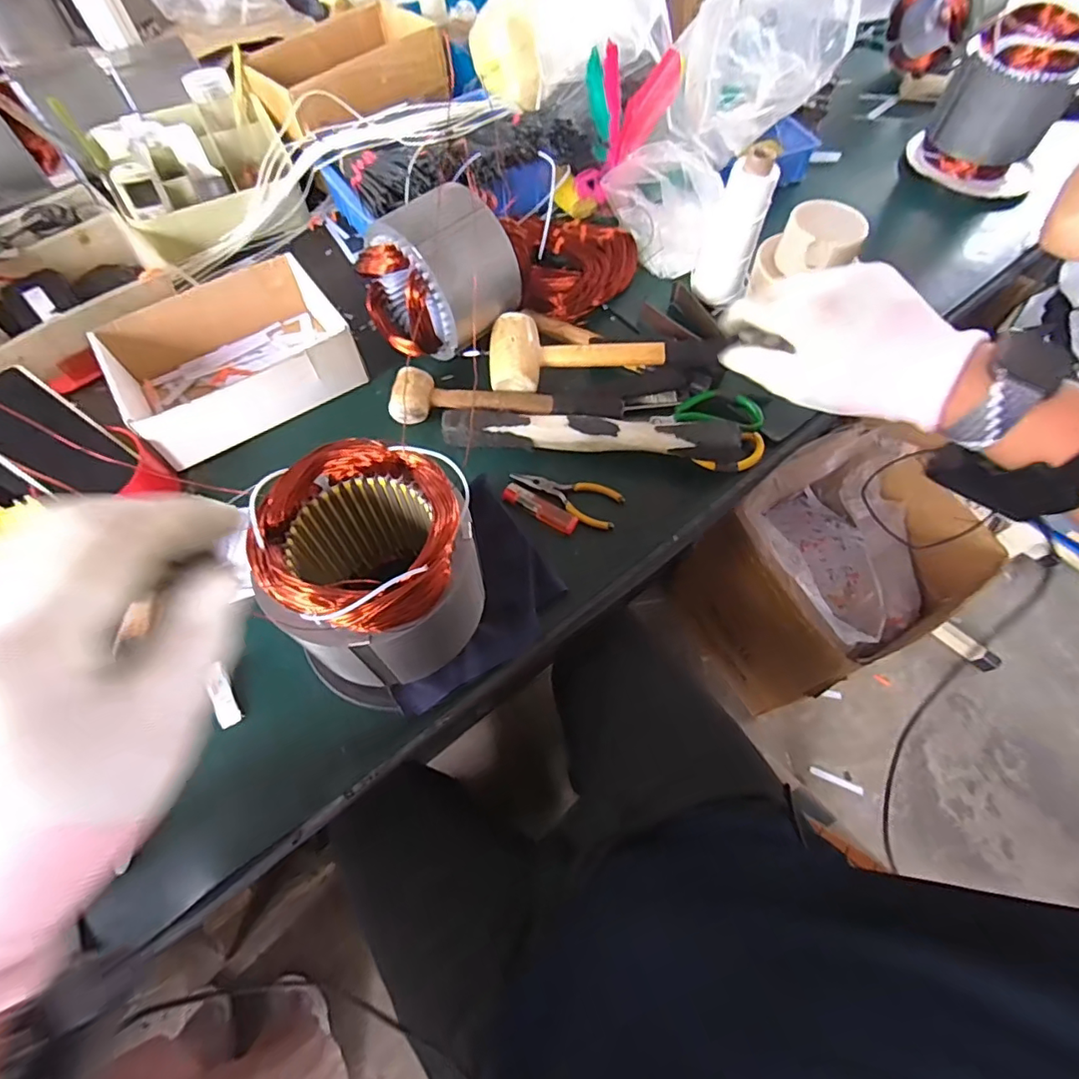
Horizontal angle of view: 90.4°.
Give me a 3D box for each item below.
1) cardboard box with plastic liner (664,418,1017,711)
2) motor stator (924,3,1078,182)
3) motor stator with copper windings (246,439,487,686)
[{"bbox_3d":[0.543,0.069,1.065,0.381,0.454,0.360,-23,65,-12],"label":"cardboard box with plastic liner"},{"bbox_3d":[0.685,-0.647,0.792,0.149,0.172,0.149,35,67,16],"label":"motor stator"},{"bbox_3d":[-0.121,0.032,0.434,0.140,0.174,0.139,-3,63,-2],"label":"motor stator with copper windings"}]

